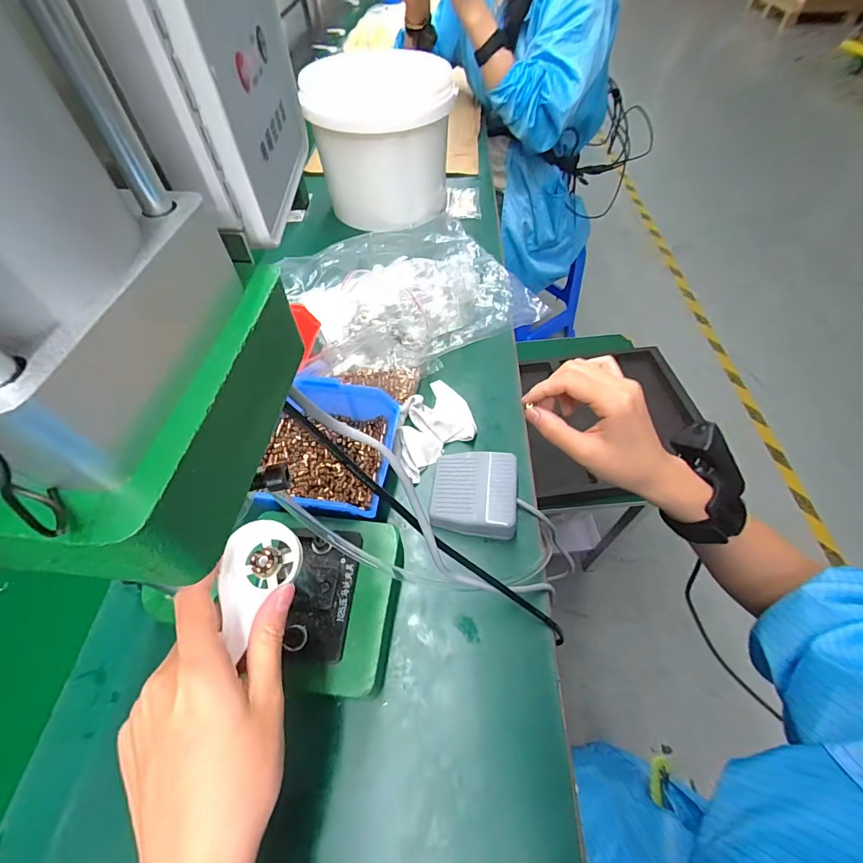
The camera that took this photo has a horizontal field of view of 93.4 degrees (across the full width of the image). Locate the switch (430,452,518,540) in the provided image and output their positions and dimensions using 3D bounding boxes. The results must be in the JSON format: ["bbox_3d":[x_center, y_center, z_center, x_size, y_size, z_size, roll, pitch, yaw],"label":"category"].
[{"bbox_3d":[0.041,0.058,0.389,0.079,0.038,0.073,5,55,6],"label":"switch"}]

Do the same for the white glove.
[{"bbox_3d":[-0.003,-0.010,0.449,0.108,0.023,0.088,-35,61,-21],"label":"white glove"}]

